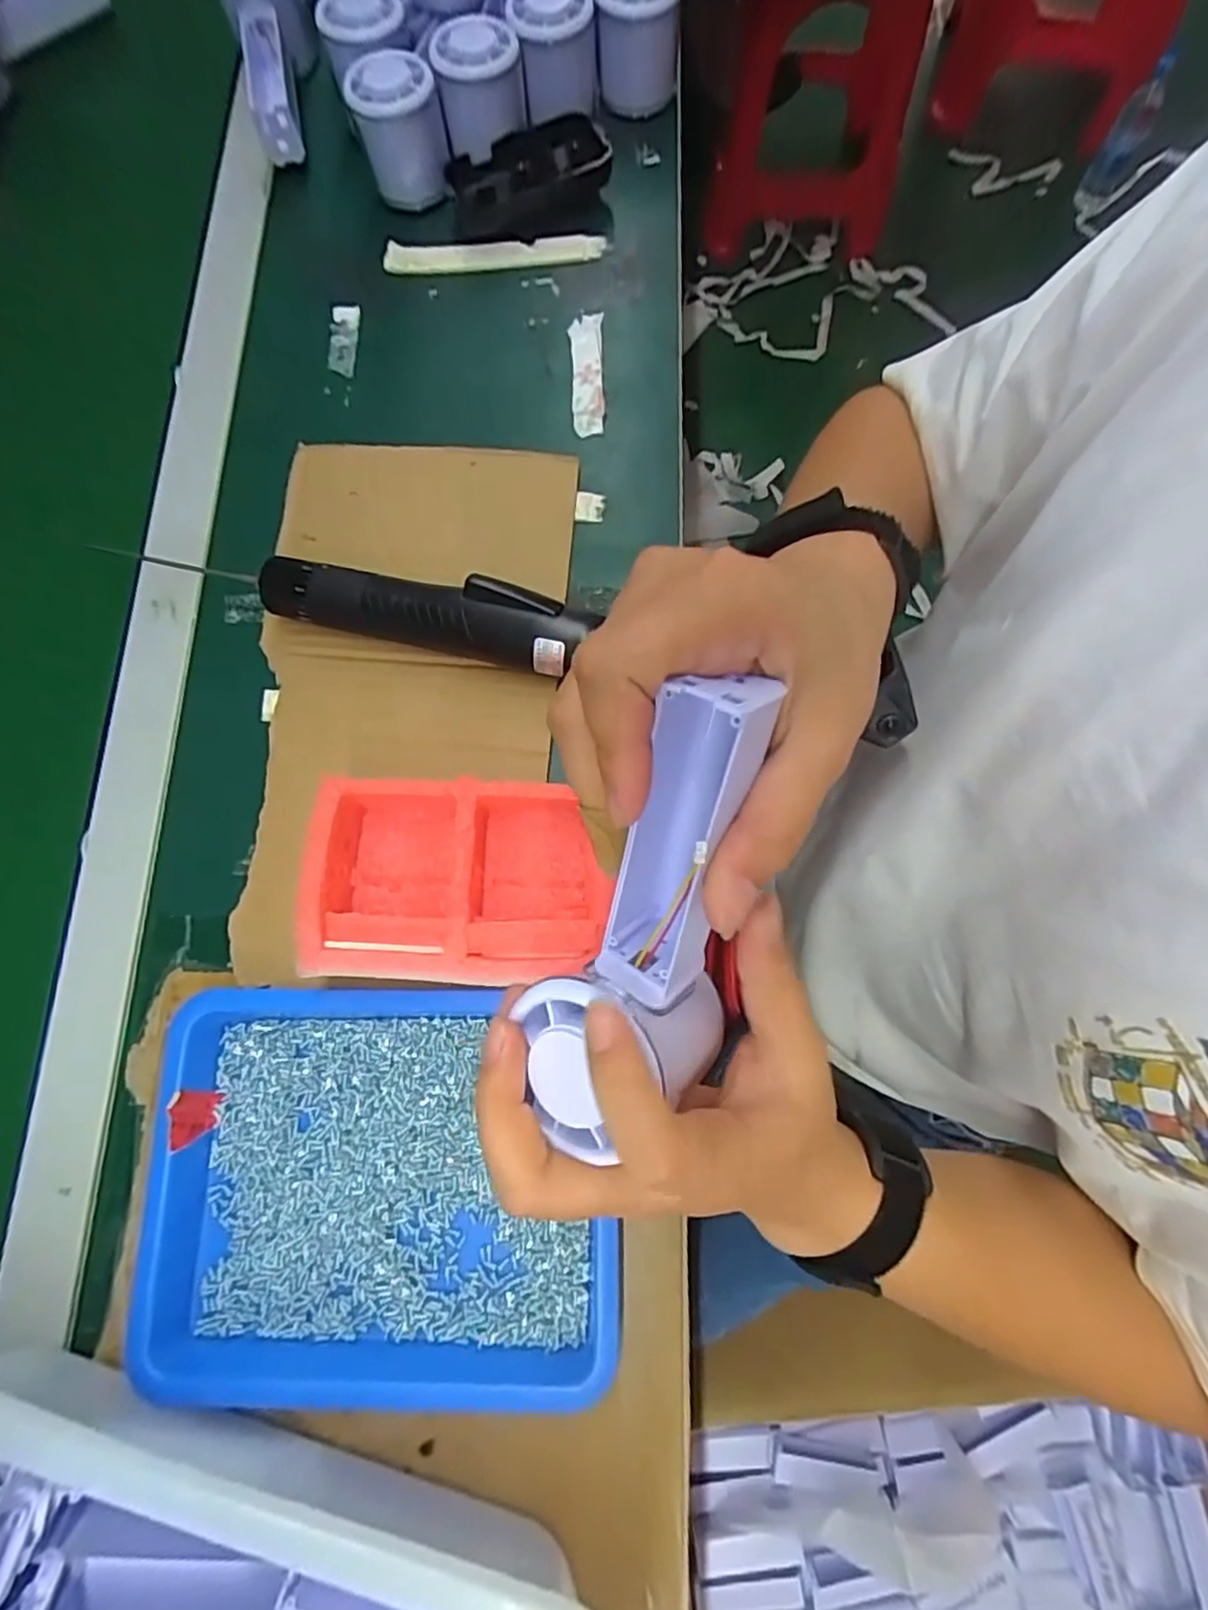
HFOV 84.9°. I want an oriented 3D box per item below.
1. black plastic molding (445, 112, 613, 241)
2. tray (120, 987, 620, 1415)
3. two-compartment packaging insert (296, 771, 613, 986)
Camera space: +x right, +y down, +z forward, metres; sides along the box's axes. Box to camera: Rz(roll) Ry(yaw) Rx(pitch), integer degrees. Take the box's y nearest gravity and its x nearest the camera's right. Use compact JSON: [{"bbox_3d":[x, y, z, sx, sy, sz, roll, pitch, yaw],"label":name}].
[{"bbox_3d":[-0.049,-0.420,0.448,0.107,0.028,0.065,-10,75,-1],"label":"black plastic molding"},{"bbox_3d":[-0.107,0.178,0.315,0.218,0.028,0.173,0,77,2],"label":"tray"},{"bbox_3d":[-0.071,0.038,0.332,0.142,0.044,0.094,1,77,3],"label":"two-compartment packaging insert"}]

